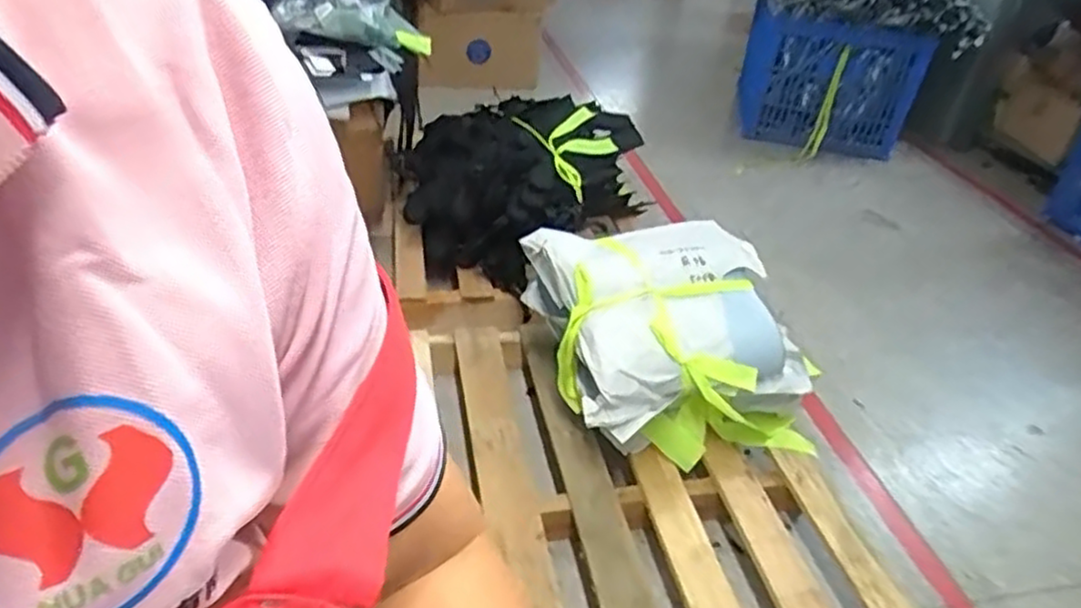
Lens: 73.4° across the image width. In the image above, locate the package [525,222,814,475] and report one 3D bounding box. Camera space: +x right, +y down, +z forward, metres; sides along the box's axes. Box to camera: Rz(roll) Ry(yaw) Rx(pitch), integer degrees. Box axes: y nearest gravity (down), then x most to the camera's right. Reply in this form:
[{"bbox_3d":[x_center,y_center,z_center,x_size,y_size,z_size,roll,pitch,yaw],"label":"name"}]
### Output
[{"bbox_3d":[0.253,0.057,1.420,0.490,0.296,0.413,-6,37,-17],"label":"package"}]

